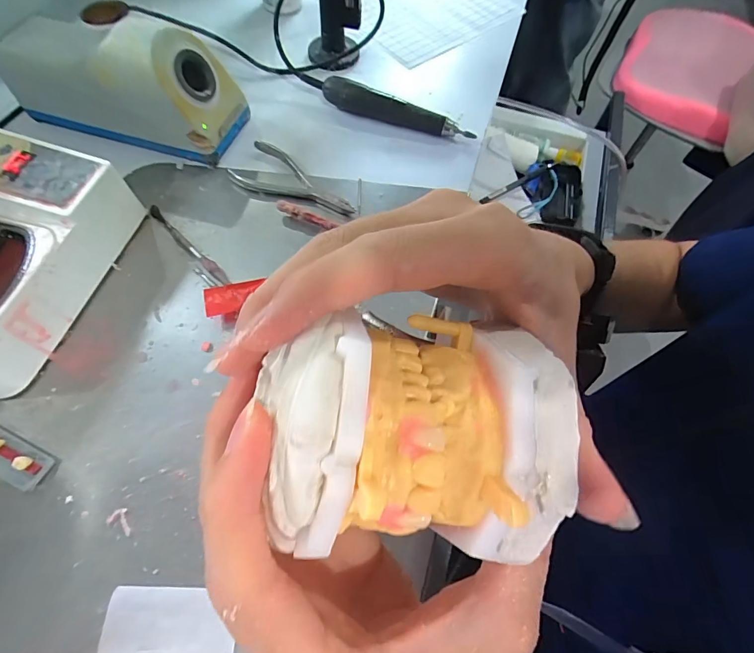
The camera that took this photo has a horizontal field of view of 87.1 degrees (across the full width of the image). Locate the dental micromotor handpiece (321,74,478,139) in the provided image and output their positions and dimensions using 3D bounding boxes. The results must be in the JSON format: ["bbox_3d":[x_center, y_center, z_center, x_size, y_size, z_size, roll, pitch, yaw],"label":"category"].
[{"bbox_3d":[0.020,-0.229,0.419,0.164,0.030,0.024,23,65,10],"label":"dental micromotor handpiece"}]

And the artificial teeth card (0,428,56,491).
[{"bbox_3d":[-0.258,0.082,0.266,0.082,0.011,0.023,23,65,10],"label":"artificial teeth card"}]

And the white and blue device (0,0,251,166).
[{"bbox_3d":[-0.244,-0.234,0.378,0.206,0.096,0.087,15,64,6],"label":"white and blue device"}]

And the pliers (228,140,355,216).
[{"bbox_3d":[-0.076,-0.143,0.384,0.130,0.012,0.056,21,65,9],"label":"pliers"}]

